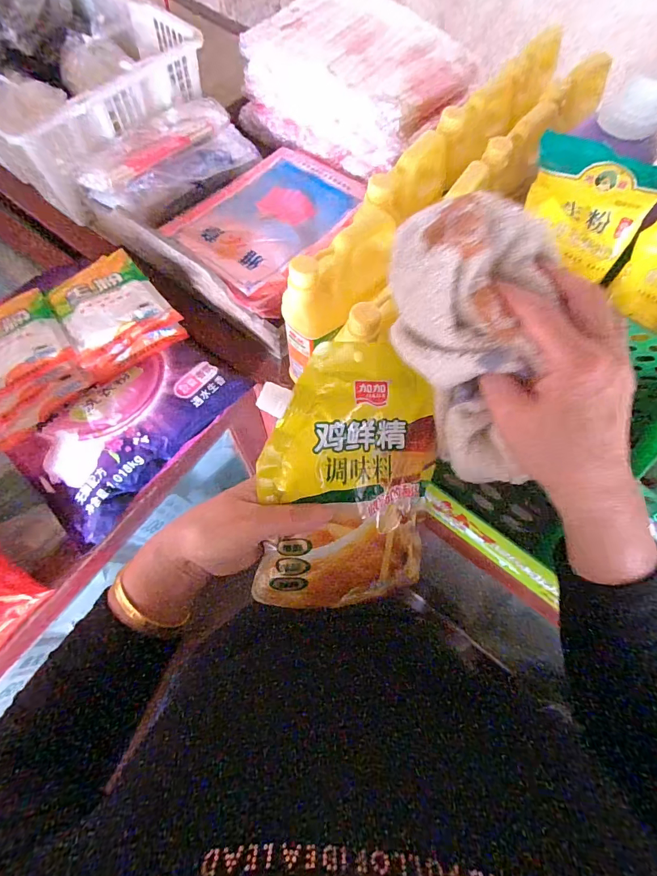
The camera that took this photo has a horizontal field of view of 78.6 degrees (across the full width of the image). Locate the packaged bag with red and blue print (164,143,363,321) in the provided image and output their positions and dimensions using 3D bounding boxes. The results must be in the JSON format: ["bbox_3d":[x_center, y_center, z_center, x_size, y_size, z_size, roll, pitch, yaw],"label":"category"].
[{"bbox_3d":[-0.084,-0.346,0.629,0.218,0.030,0.305,35,71,12],"label":"packaged bag with red and blue print"}]

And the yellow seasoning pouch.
[{"bbox_3d":[0.017,0.034,0.309,0.135,0.020,0.203,-1,102,-16],"label":"yellow seasoning pouch"}]

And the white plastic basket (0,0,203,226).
[{"bbox_3d":[-0.490,-0.639,0.688,0.451,0.124,0.349,34,70,11],"label":"white plastic basket"}]

